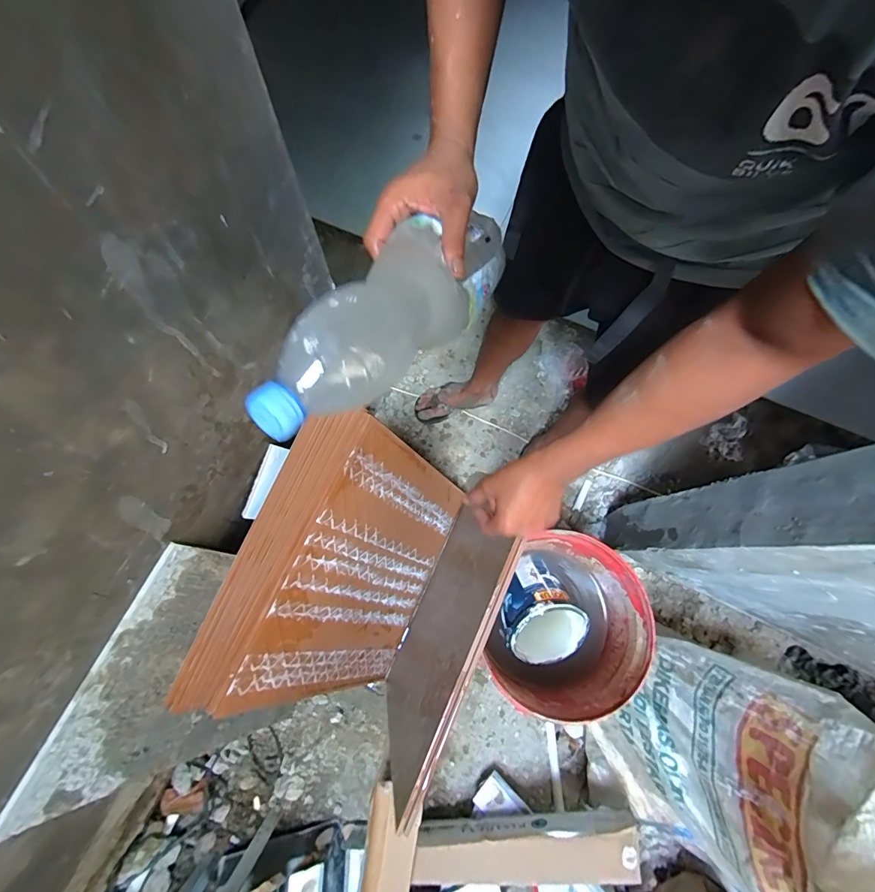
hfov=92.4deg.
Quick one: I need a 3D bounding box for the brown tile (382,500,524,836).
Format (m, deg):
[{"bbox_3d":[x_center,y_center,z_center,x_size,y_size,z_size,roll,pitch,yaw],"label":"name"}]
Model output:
[{"bbox_3d":[-0.010,0.382,0.832,0.018,0.518,0.495,25,81,-3],"label":"brown tile"}]

